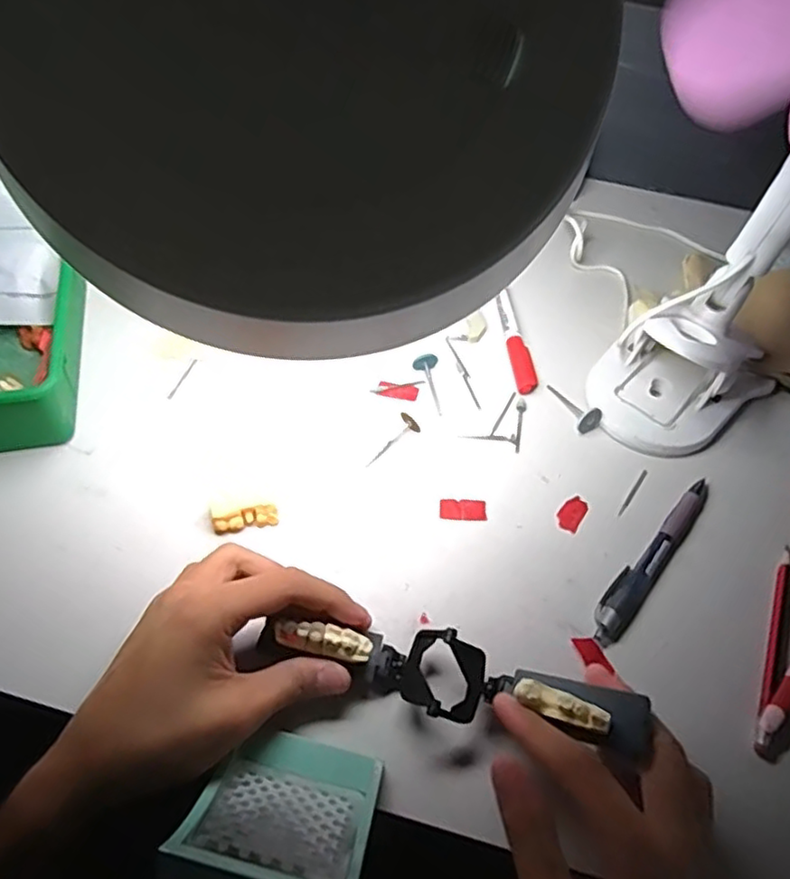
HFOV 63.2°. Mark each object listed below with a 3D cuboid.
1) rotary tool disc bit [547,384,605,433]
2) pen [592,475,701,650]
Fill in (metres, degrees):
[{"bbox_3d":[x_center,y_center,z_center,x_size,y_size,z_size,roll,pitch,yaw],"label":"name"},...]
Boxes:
[{"bbox_3d":[0.128,-0.024,0.467,0.017,0.018,0.045,-25,46,-20],"label":"rotary tool disc bit"},{"bbox_3d":[0.159,0.071,0.397,0.019,0.008,0.134,36,60,20],"label":"pen"}]

